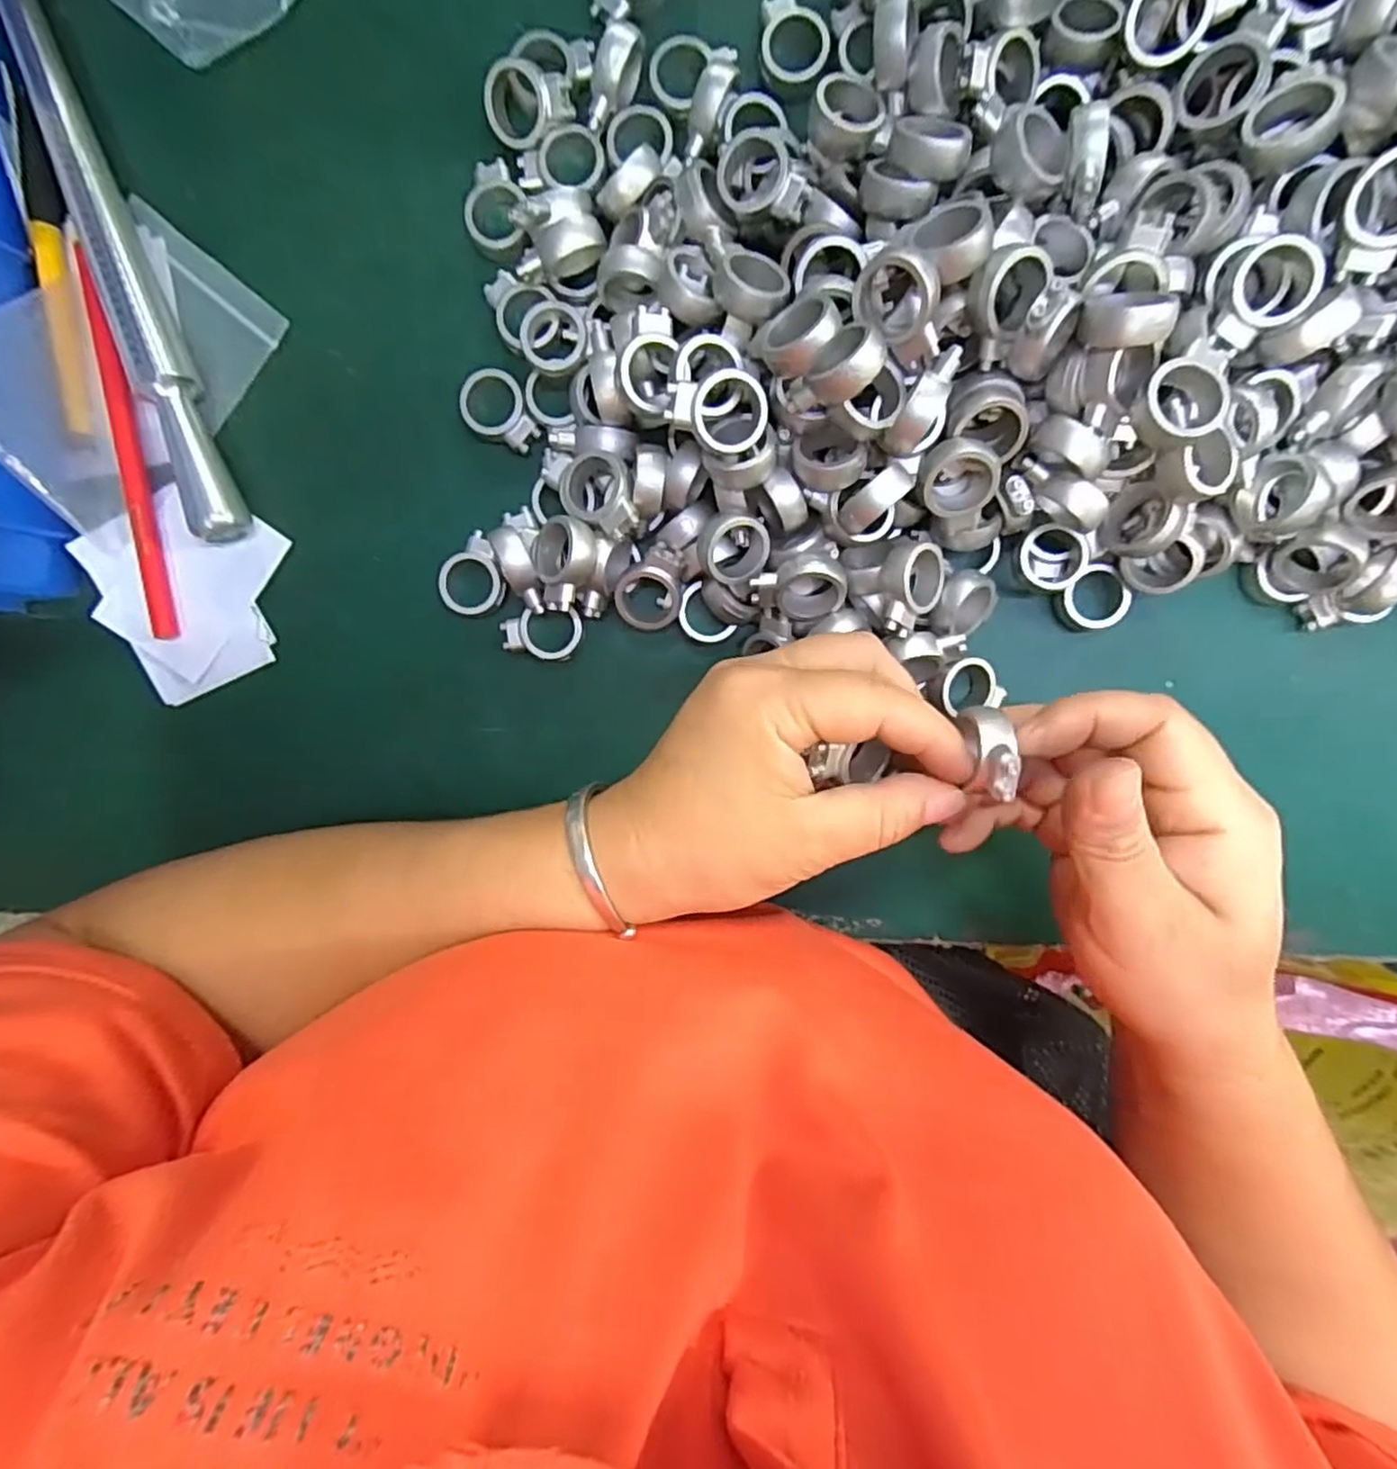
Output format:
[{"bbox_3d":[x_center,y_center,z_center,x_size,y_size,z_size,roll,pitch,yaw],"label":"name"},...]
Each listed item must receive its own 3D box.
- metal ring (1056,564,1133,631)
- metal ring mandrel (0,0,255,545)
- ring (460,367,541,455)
[{"bbox_3d":[0.156,-0.053,0.271,0.025,0.008,0.023,0,96,3],"label":"metal ring"},{"bbox_3d":[-0.227,-0.187,0.268,0.017,0.023,0.226,-18,95,5],"label":"metal ring mandrel"},{"bbox_3d":[-0.079,-0.129,0.274,0.033,0.004,0.025,42,97,-1],"label":"ring"}]

